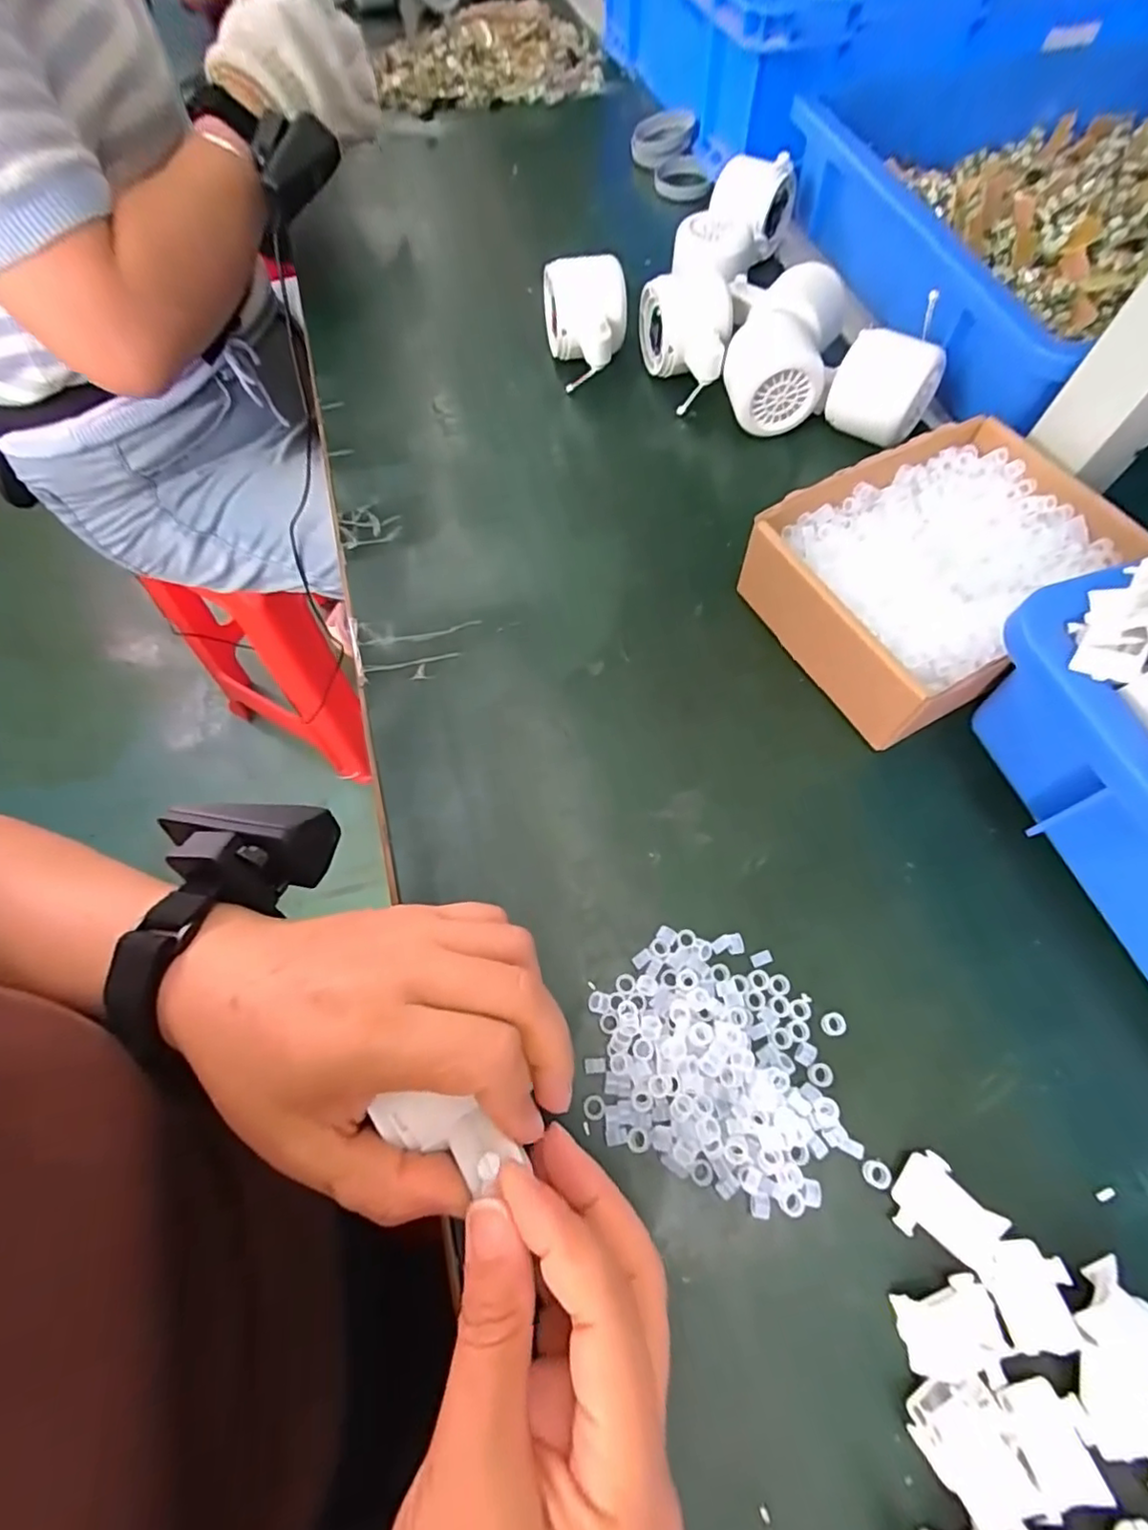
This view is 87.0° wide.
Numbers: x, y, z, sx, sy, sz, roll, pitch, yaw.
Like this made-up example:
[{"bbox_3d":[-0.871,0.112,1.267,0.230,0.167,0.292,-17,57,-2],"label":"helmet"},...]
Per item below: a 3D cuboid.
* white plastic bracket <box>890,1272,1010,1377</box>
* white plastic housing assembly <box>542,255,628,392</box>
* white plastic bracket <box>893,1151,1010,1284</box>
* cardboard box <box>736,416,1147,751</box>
[{"bbox_3d":[0.133,0.198,0.213,0.033,0.006,0.024,-11,65,-6],"label":"white plastic bracket"},{"bbox_3d":[0.007,-0.320,0.439,0.060,0.062,0.062,2,64,1],"label":"white plastic housing assembly"},{"bbox_3d":[0.139,0.168,0.226,0.034,0.009,0.029,39,70,17],"label":"white plastic bracket"},{"bbox_3d":[0.198,-0.104,0.337,0.179,0.056,0.136,-27,67,-13],"label":"cardboard box"}]

